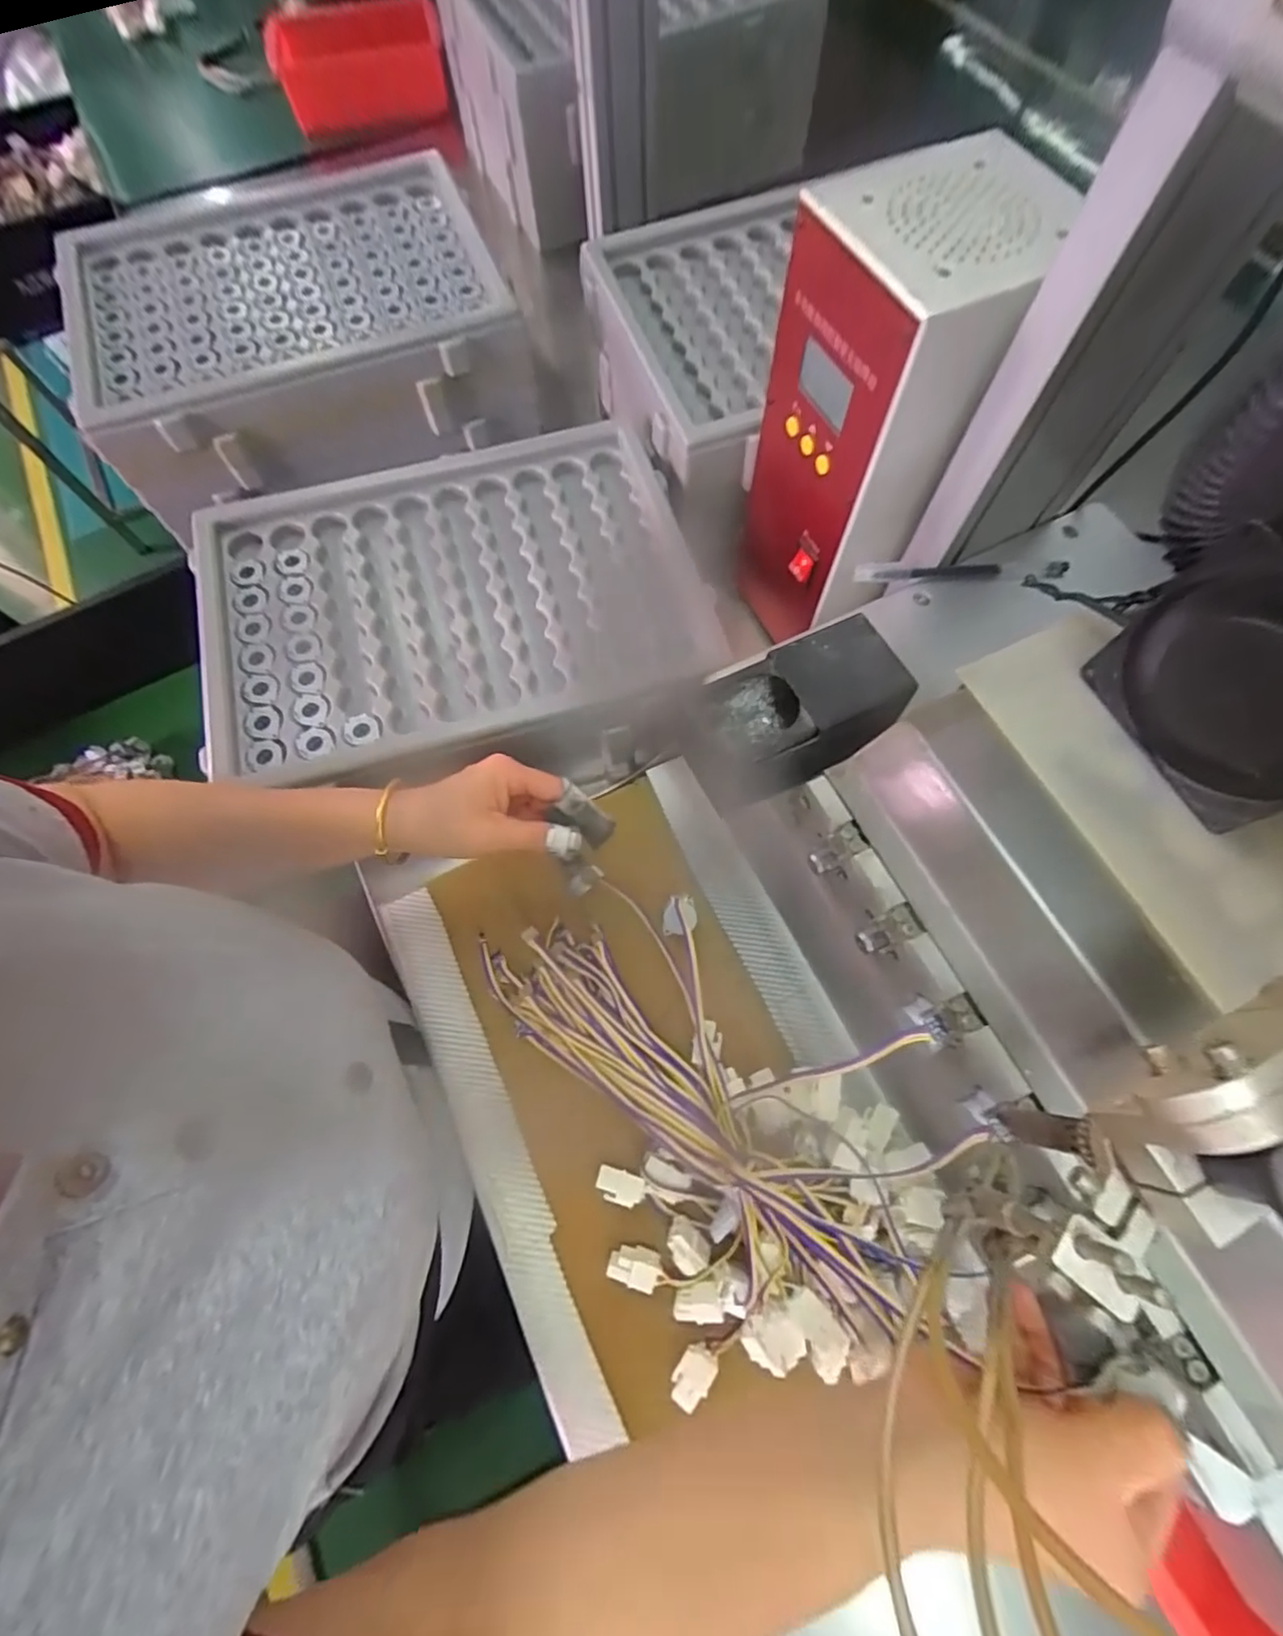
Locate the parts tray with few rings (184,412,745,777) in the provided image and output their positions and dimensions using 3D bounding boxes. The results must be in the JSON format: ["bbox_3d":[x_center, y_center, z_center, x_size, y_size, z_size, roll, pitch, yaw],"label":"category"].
[{"bbox_3d":[-0.158,-0.180,0.504,0.391,0.027,0.285,-15,70,-3],"label":"parts tray with few rings"}]

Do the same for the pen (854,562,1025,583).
[{"bbox_3d":[0.203,-0.168,0.416,0.114,0.012,0.012,-2,69,1],"label":"pen"}]

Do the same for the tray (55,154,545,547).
[{"bbox_3d":[-0.343,-0.503,0.629,0.390,0.101,0.337,-19,70,-5],"label":"tray"}]

